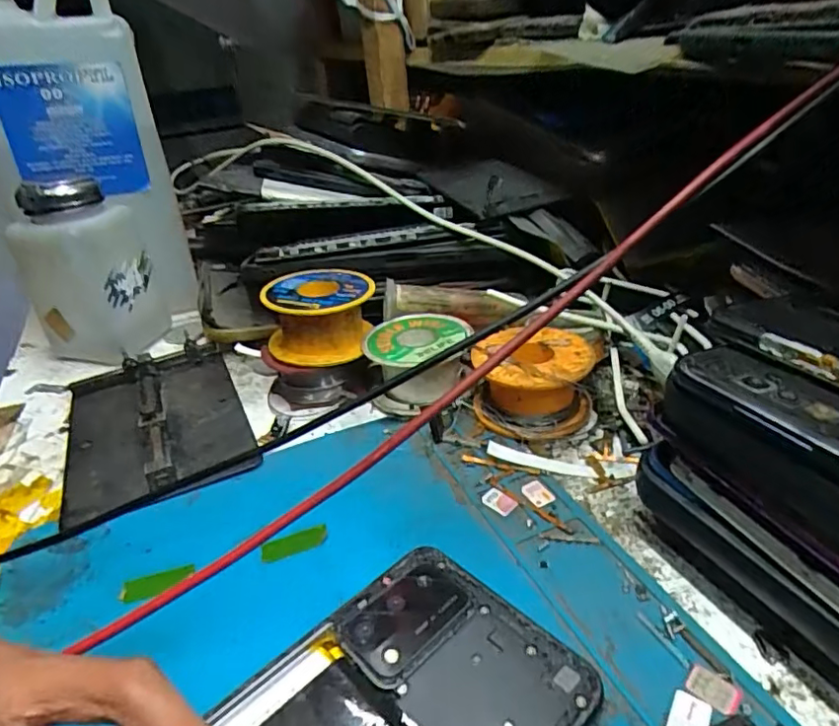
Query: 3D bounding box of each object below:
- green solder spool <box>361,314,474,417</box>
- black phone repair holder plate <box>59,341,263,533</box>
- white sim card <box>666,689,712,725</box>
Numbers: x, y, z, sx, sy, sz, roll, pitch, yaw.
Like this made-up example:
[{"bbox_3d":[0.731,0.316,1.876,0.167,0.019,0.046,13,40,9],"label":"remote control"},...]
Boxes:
[{"bbox_3d":[0.000,-0.002,0.286,0.052,0.032,0.046,-9,31,-6],"label":"green solder spool"},{"bbox_3d":[-0.130,0.026,0.280,0.079,0.013,0.120,-17,32,-21],"label":"black phone repair holder plate"},{"bbox_3d":[0.069,0.091,0.147,0.009,0.004,0.012,18,38,28],"label":"white sim card"}]

